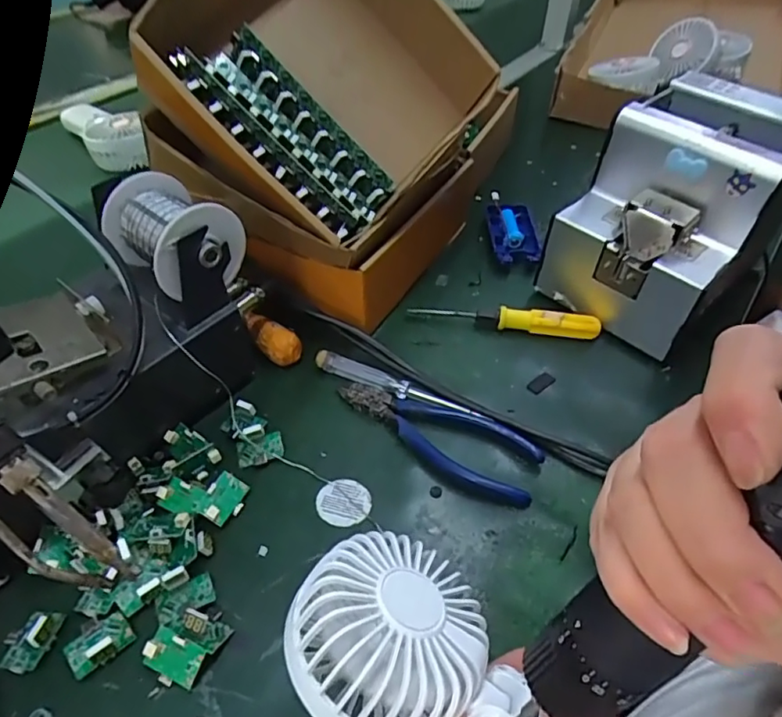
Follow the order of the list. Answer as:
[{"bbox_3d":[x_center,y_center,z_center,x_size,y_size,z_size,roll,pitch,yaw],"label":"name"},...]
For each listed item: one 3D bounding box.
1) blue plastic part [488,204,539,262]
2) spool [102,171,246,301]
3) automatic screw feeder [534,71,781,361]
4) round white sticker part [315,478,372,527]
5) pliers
[{"bbox_3d":[0.119,-0.123,0.552,0.043,0.017,0.084,0,46,1],"label":"blue plastic part"},{"bbox_3d":[-0.139,-0.077,0.364,0.077,0.062,0.063,32,54,27],"label":"spool"},{"bbox_3d":[0.237,-0.117,0.460,0.140,0.150,0.176,33,55,28],"label":"automatic screw feeder"},{"bbox_3d":[-0.030,0.091,0.356,0.034,0.004,0.032,0,46,0],"label":"round white sticker part"},{"bbox_3d":[0.032,0.050,0.389,0.147,0.013,0.052,24,51,22],"label":"pliers"}]

